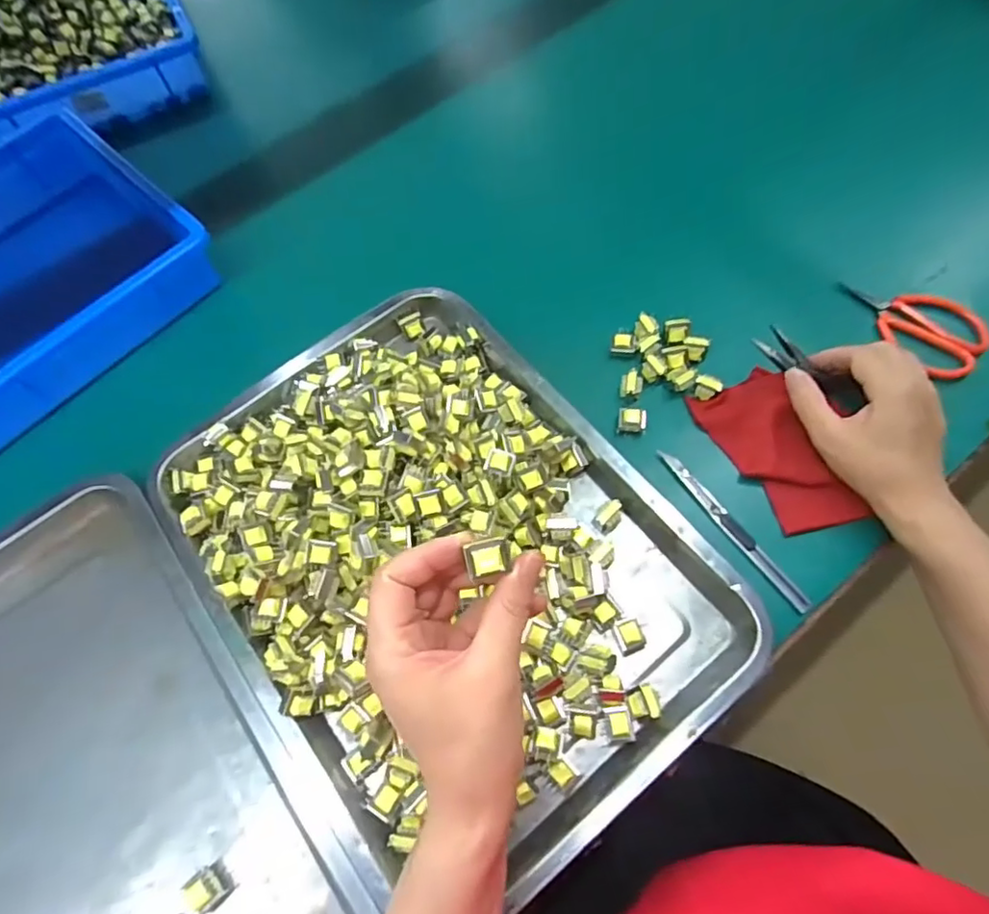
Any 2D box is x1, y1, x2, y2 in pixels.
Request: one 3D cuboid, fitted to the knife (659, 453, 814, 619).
[{"bbox_3d":[0.169,0.048,0.421,0.013,0.008,0.139,-34,69,-11],"label":"knife"}]

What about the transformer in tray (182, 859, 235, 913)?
[{"bbox_3d":[-0.168,0.254,0.350,0.018,0.018,0.021,-41,71,-14],"label":"transformer in tray"}]

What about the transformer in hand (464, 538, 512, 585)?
[{"bbox_3d":[-0.002,0.047,0.269,0.019,0.008,0.018,-11,67,-1],"label":"transformer in hand"}]

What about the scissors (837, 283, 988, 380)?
[{"bbox_3d":[0.336,-0.112,0.480,0.110,0.022,0.064,34,73,16],"label":"scissors"}]

